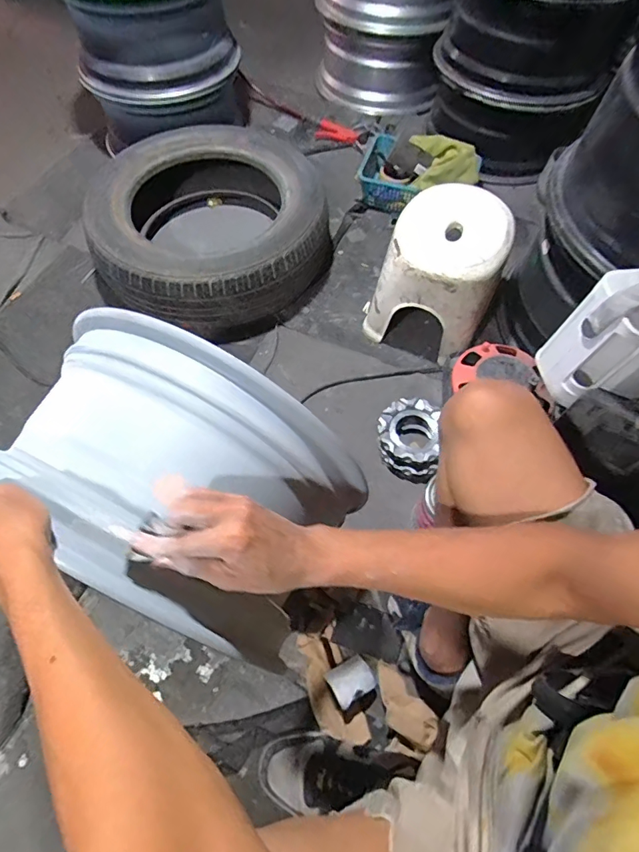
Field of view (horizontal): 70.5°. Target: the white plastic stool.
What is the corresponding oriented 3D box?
[{"bbox_3d":[0.248,-0.318,0.959,0.225,0.236,0.250,20,64,9],"label":"white plastic stool"}]

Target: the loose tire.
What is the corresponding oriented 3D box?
[{"bbox_3d":[-0.259,-0.465,1.059,0.515,0.185,0.504,-21,65,-12],"label":"loose tire"}]

